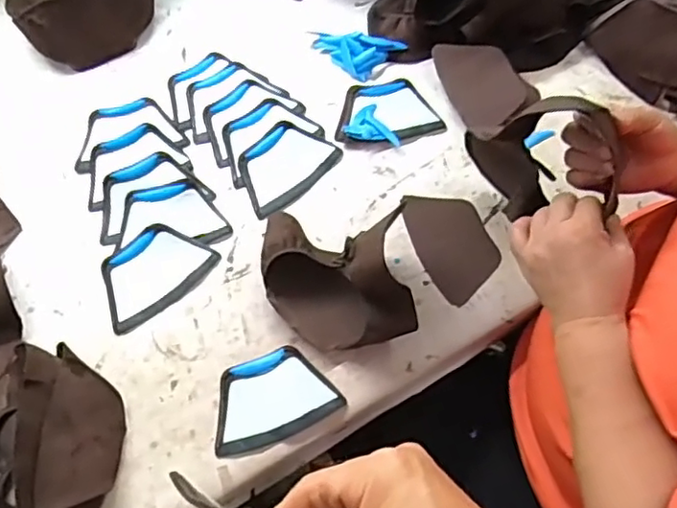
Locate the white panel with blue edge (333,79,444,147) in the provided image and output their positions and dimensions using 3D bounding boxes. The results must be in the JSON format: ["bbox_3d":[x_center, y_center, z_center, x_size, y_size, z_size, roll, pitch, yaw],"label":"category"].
[{"bbox_3d":[0.052,-0.166,0.722,0.119,0.007,0.088,-21,68,-12],"label":"white panel with blue edge"}]

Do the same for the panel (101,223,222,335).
[{"bbox_3d":[-0.188,0.016,0.627,0.117,0.015,0.074,-34,71,-17],"label":"panel"}]

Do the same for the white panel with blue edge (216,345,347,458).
[{"bbox_3d":[-0.063,0.133,0.578,0.117,0.010,0.078,-21,68,-12],"label":"white panel with blue edge"}]

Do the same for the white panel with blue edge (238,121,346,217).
[{"bbox_3d":[-0.060,-0.102,0.691,0.115,0.015,0.079,-38,72,-18],"label":"white panel with blue edge"}]

